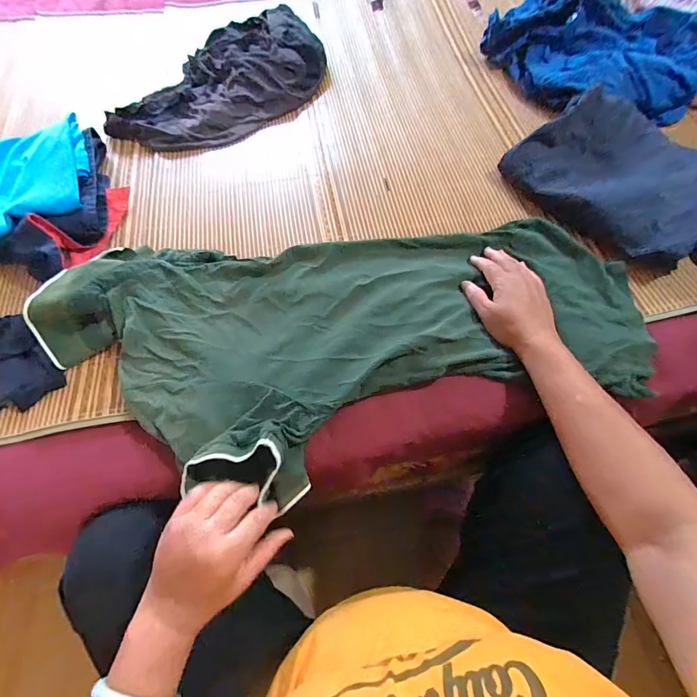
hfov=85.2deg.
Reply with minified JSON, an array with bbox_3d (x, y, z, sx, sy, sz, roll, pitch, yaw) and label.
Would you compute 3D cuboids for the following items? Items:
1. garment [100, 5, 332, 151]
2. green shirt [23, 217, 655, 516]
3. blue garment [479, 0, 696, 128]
[{"bbox_3d":[-0.214,-0.534,0.739,0.285,0.038,0.461,21,66,11],"label":"garment"},{"bbox_3d":[0.009,-0.008,0.458,0.719,0.050,0.342,-8,65,-6],"label":"green shirt"},{"bbox_3d":[0.478,-0.581,0.728,0.272,0.097,0.395,-40,69,-16],"label":"blue garment"}]

